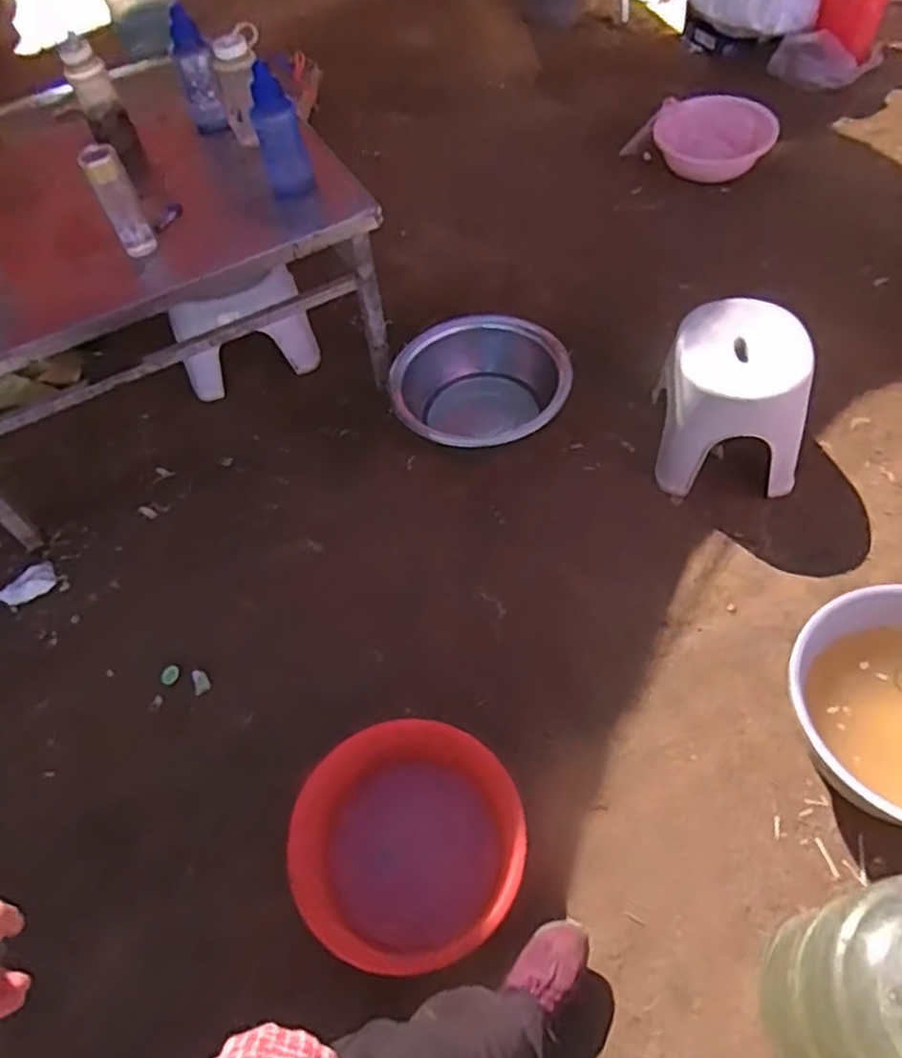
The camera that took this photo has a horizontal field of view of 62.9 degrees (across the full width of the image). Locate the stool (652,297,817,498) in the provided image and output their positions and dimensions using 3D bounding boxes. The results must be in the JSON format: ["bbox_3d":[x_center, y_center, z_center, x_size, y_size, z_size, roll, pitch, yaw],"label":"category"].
[{"bbox_3d":[0.600,-0.293,1.609,0.295,0.256,0.348,1,55,7],"label":"stool"}]

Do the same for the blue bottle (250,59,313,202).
[{"bbox_3d":[-0.334,-0.776,1.459,0.092,0.234,0.066,-15,55,-5],"label":"blue bottle"}]

